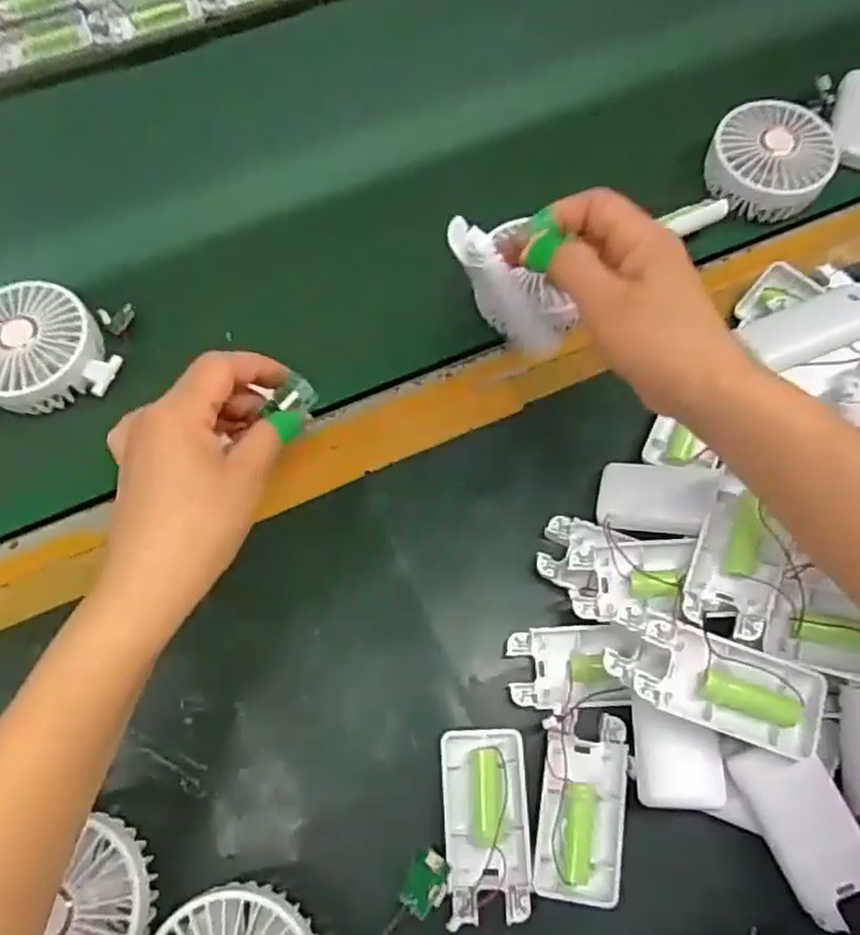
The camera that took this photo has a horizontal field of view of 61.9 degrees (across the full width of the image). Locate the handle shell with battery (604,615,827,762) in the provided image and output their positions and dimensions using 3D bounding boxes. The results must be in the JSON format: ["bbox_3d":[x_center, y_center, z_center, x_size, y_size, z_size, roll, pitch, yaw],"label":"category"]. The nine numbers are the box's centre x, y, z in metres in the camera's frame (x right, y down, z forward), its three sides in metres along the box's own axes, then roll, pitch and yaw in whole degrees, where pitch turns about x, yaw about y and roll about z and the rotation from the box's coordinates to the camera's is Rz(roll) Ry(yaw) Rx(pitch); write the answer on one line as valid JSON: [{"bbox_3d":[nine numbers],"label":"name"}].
[{"bbox_3d":[0.150,0.114,0.378,0.103,0.028,0.044,19,69,9],"label":"handle shell with battery"}]

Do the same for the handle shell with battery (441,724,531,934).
[{"bbox_3d":[0.031,0.196,0.398,0.045,0.014,0.095,-3,71,-1],"label":"handle shell with battery"}]

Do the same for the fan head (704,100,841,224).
[{"bbox_3d":[0.255,-0.229,0.541,0.087,0.039,0.089,0,68,1],"label":"fan head"}]

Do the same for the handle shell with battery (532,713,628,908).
[{"bbox_3d":[0.085,0.187,0.397,0.046,0.013,0.093,8,71,3],"label":"handle shell with battery"}]

